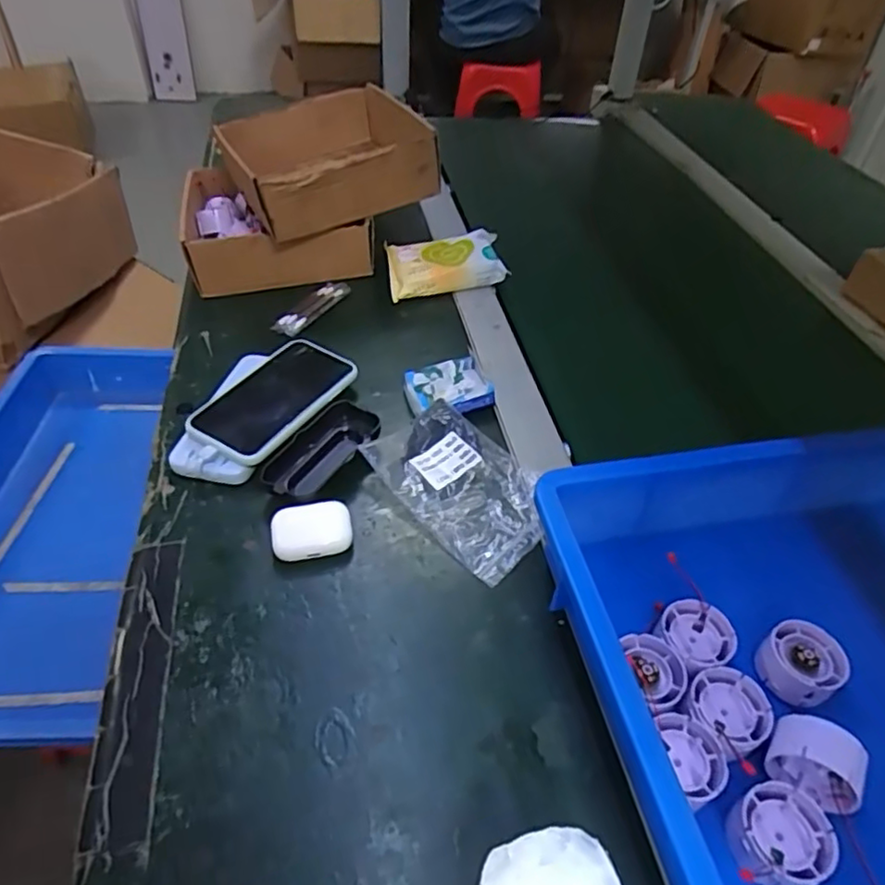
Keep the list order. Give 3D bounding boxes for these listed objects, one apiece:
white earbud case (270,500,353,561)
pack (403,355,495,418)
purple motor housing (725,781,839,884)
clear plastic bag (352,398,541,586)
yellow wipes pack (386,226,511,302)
[{"bbox_3d":[-0.099,0.067,0.479,0.059,0.023,0.038,-3,45,-8],"label":"white earbud case"},{"bbox_3d":[0.005,-0.053,0.593,0.076,0.019,0.053,-12,47,-16],"label":"pack"},{"bbox_3d":[0.178,0.211,0.337,0.053,0.023,0.045,-15,48,-19],"label":"purple motor housing"},{"bbox_3d":[0.019,0.034,0.522,0.101,0.032,0.150,-33,55,-32],"label":"clear plastic bag"},{"bbox_3d":[0.003,-0.211,0.742,0.138,0.047,0.083,-6,42,-11],"label":"yellow wipes pack"}]

